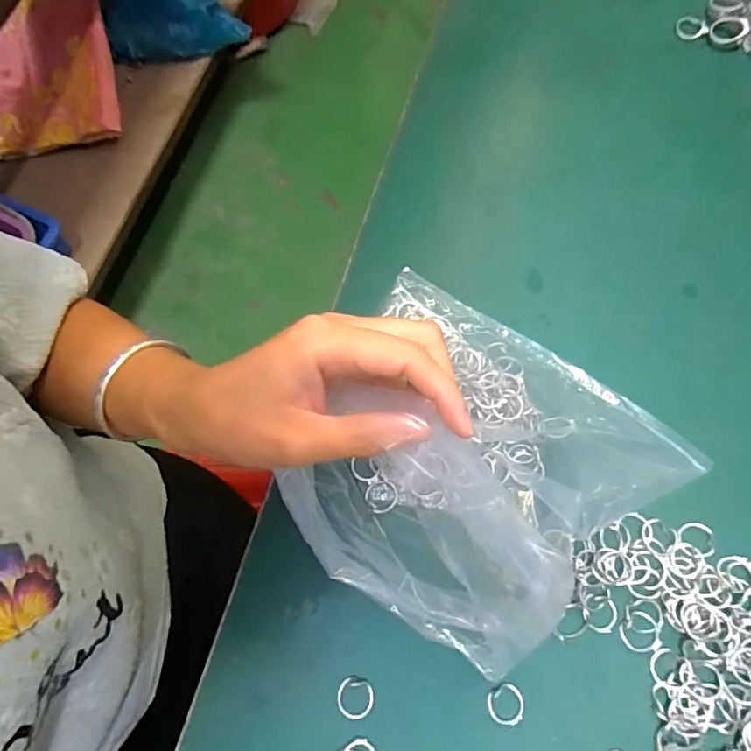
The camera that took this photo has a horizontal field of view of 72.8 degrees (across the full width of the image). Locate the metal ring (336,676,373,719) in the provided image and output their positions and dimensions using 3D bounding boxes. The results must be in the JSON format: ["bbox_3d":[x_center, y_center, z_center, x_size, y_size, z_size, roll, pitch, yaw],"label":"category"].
[{"bbox_3d":[-0.012,0.185,0.291,0.021,0.004,0.021,0,75,0],"label":"metal ring"}]

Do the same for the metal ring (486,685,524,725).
[{"bbox_3d":[0.075,0.189,0.292,0.021,0.004,0.021,0,75,0],"label":"metal ring"}]

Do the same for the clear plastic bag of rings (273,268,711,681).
[{"bbox_3d":[0.053,0.050,0.286,0.177,0.086,0.178,38,78,10],"label":"clear plastic bag of rings"}]

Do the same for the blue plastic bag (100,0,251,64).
[{"bbox_3d":[-0.402,-0.703,1.001,0.268,0.148,0.045,4,32,8],"label":"blue plastic bag"}]

